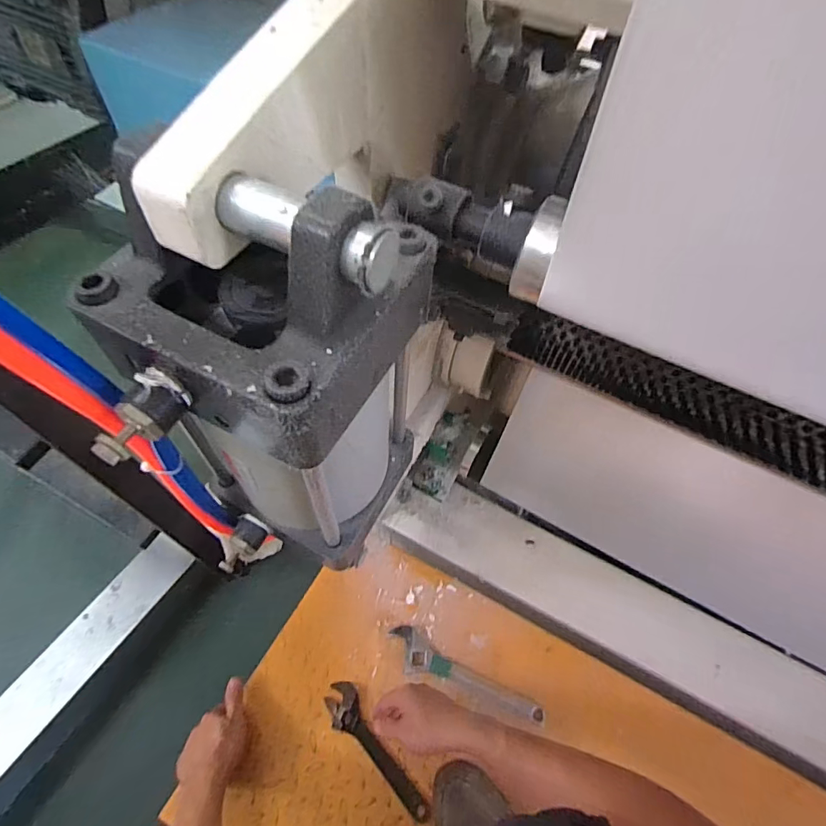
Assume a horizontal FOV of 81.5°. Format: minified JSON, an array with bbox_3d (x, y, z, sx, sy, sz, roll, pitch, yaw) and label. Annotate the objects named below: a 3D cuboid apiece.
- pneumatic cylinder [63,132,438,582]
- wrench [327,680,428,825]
[{"bbox_3d":[-0.082,-0.015,0.311,0.140,0.276,0.133,19,58,9],"label":"pneumatic cylinder"},{"bbox_3d":[-0.050,0.450,0.639,0.044,0.011,0.189,-36,66,-23],"label":"wrench"}]

